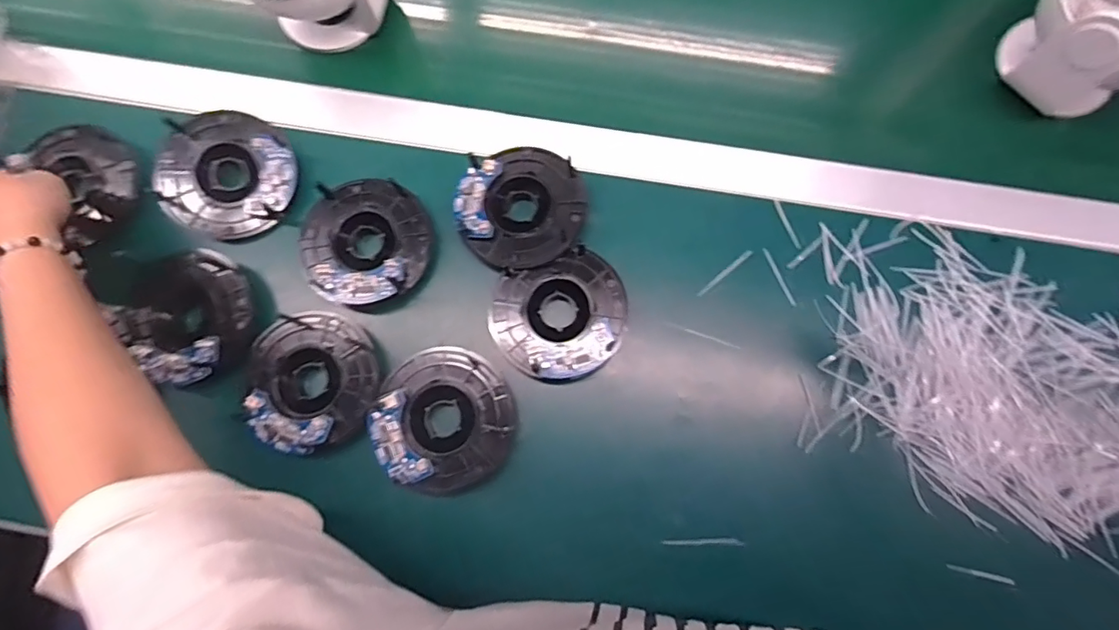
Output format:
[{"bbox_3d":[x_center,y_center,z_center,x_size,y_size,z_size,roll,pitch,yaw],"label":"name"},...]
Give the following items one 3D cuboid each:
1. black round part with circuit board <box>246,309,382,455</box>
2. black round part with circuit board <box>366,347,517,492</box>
[{"bbox_3d":[-0.181,0.046,0.390,0.093,0.016,0.098,-21,80,-4],"label":"black round part with circuit board"},{"bbox_3d":[-0.083,0.074,0.387,0.097,0.022,0.097,0,79,0],"label":"black round part with circuit board"}]

